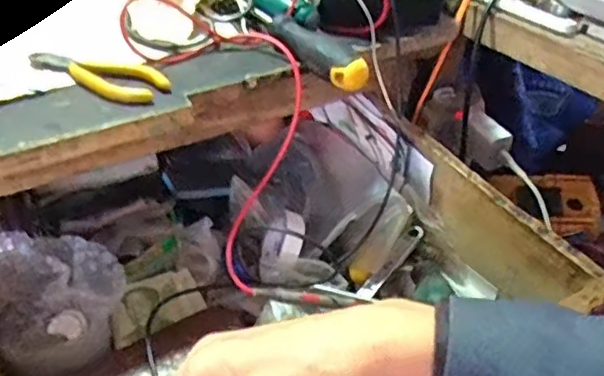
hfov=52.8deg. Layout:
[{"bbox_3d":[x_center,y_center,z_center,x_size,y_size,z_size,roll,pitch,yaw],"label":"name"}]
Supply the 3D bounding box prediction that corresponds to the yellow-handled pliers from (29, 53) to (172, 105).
[{"bbox_3d":[-0.144,-0.082,0.426,0.100,0.012,0.031,20,40,18],"label":"yellow-handled pliers"}]

